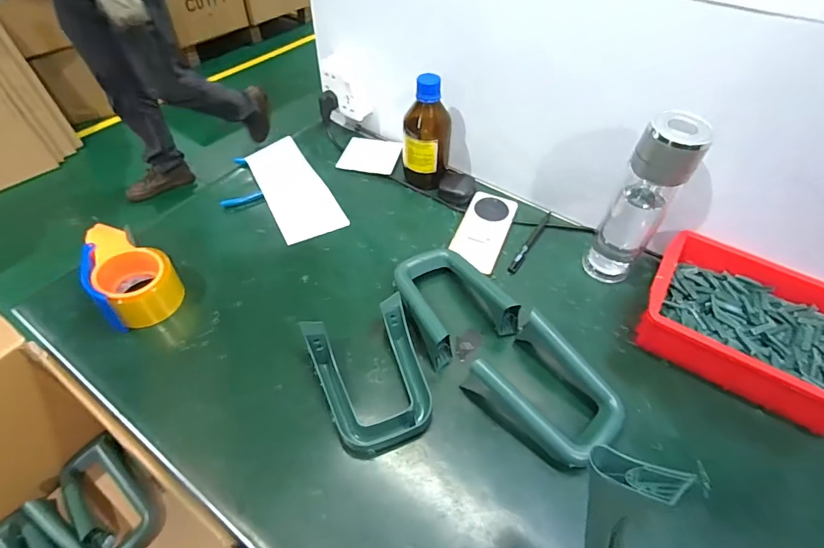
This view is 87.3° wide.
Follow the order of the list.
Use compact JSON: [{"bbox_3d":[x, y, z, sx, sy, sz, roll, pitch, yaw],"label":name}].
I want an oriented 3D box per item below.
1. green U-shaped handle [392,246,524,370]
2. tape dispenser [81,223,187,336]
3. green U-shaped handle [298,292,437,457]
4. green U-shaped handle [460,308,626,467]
[{"bbox_3d":[0.050,0.027,0.584,0.131,0.052,0.161,-20,54,-17],"label":"green U-shaped handle"},{"bbox_3d":[-0.377,-0.001,0.584,0.098,0.078,0.126,-24,55,-20],"label":"tape dispenser"},{"bbox_3d":[-0.045,0.118,0.509,0.127,0.050,0.159,-18,52,-16],"label":"green U-shaped handle"},{"bbox_3d":[0.159,0.137,0.501,0.123,0.059,0.156,-35,59,-26],"label":"green U-shaped handle"}]

